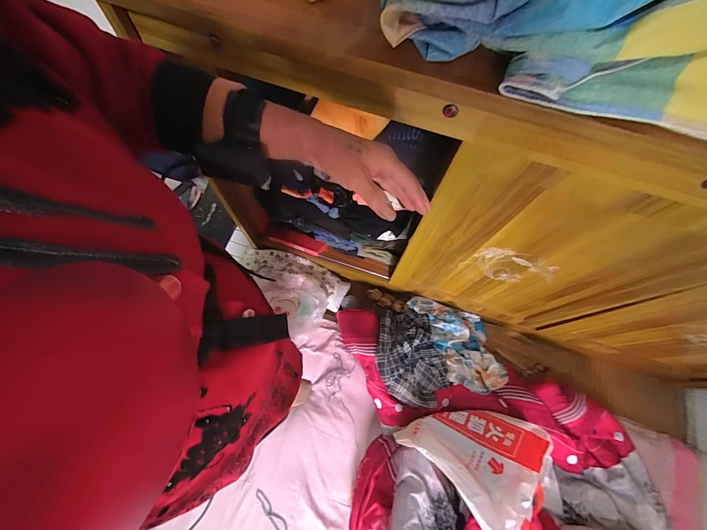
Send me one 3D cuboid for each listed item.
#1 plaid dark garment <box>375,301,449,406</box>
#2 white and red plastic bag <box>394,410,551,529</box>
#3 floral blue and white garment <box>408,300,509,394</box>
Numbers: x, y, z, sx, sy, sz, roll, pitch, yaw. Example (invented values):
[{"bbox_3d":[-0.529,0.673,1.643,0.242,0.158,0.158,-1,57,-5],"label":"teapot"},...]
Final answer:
[{"bbox_3d":[0.194,0.312,1.081,0.231,0.125,0.343,-4,71,-2],"label":"plaid dark garment"},{"bbox_3d":[0.364,0.531,0.886,0.316,0.100,0.365,-20,30,-29],"label":"white and red plastic bag"},{"bbox_3d":[0.394,0.267,1.136,0.249,0.128,0.381,-20,72,-8],"label":"floral blue and white garment"}]

